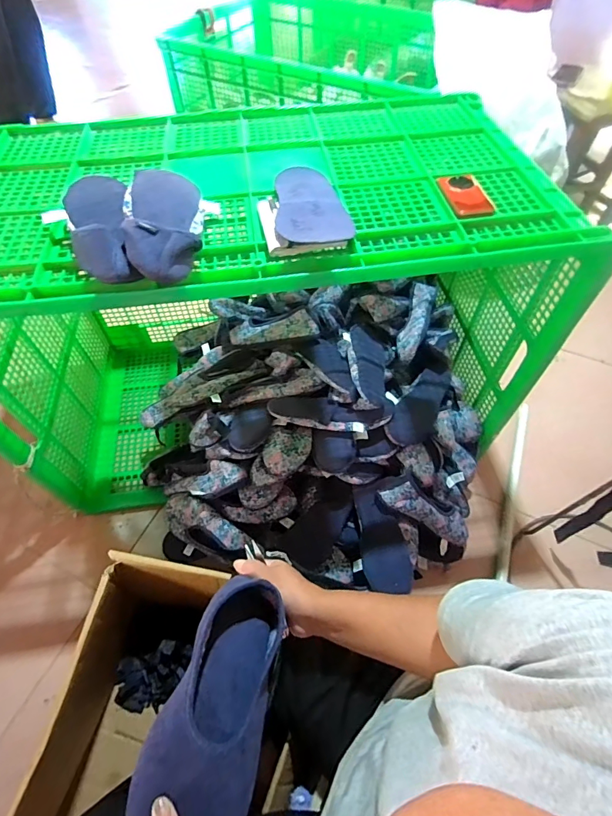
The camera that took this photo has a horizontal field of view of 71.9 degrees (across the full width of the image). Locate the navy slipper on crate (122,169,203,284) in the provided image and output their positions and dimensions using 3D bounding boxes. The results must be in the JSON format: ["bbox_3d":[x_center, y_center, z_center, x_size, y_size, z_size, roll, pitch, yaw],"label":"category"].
[{"bbox_3d":[-0.194,-0.259,0.576,0.098,0.051,0.252,-10,56,-5],"label":"navy slipper on crate"}]

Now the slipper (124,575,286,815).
[{"bbox_3d":[-0.085,0.286,0.420,0.098,0.065,0.231,9,37,7],"label":"slipper"}]

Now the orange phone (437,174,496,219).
[{"bbox_3d":[0.248,-0.337,0.659,0.064,0.014,0.108,-6,56,-3],"label":"orange phone"}]

